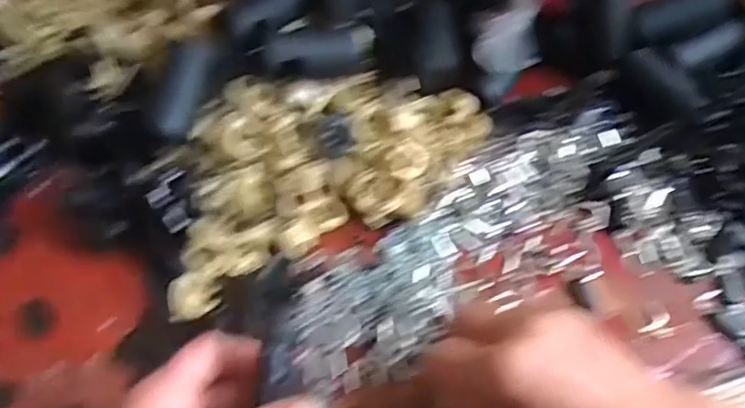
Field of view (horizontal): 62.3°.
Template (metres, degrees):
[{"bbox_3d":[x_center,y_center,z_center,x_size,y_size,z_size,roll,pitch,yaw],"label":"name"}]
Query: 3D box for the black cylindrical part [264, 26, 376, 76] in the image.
[{"bbox_3d":[-0.032,-0.095,0.393,0.073,0.022,0.020,-12,59,-24],"label":"black cylindrical part"}]

